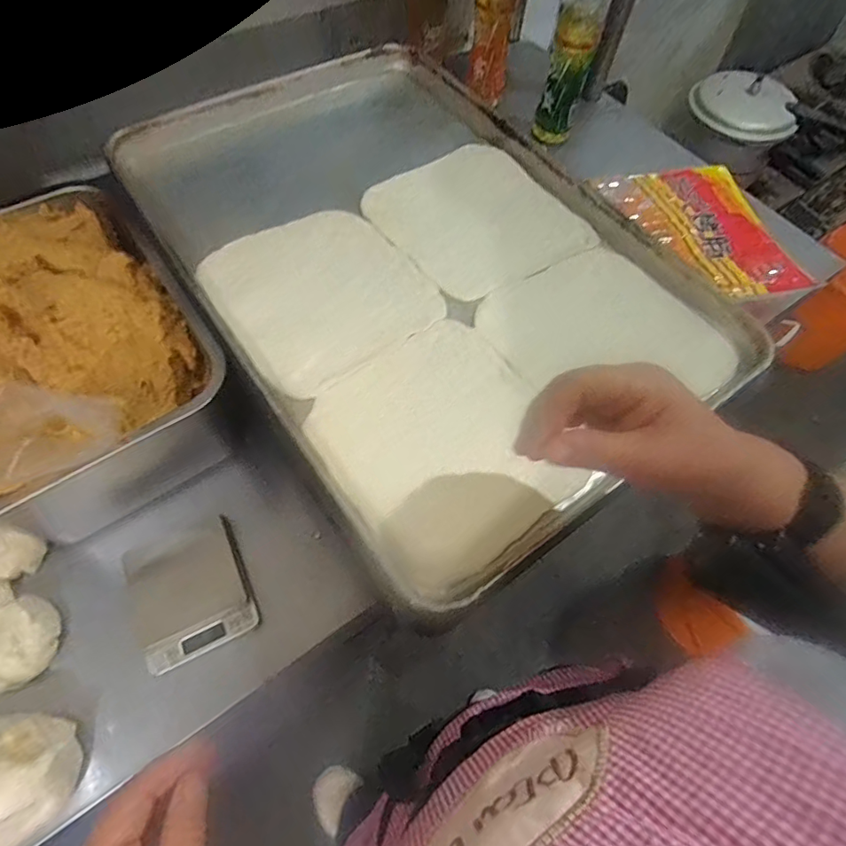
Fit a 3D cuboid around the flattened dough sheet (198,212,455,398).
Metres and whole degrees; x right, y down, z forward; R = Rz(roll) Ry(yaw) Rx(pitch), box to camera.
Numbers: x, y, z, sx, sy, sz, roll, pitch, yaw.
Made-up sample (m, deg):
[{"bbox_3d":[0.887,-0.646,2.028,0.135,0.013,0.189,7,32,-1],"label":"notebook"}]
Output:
[{"bbox_3d":[-0.098,-0.128,0.476,0.179,0.021,0.184,-34,68,-17],"label":"flattened dough sheet"}]

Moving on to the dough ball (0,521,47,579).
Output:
[{"bbox_3d":[-0.411,0.123,0.490,0.060,0.046,0.046,17,63,5],"label":"dough ball"}]

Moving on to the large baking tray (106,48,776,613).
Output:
[{"bbox_3d":[-0.014,-0.177,0.506,0.399,0.038,0.603,-33,68,-16],"label":"large baking tray"}]

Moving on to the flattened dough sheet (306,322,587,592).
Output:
[{"bbox_3d":[0.017,0.011,0.409,0.179,0.011,0.193,-31,68,-18],"label":"flattened dough sheet"}]

